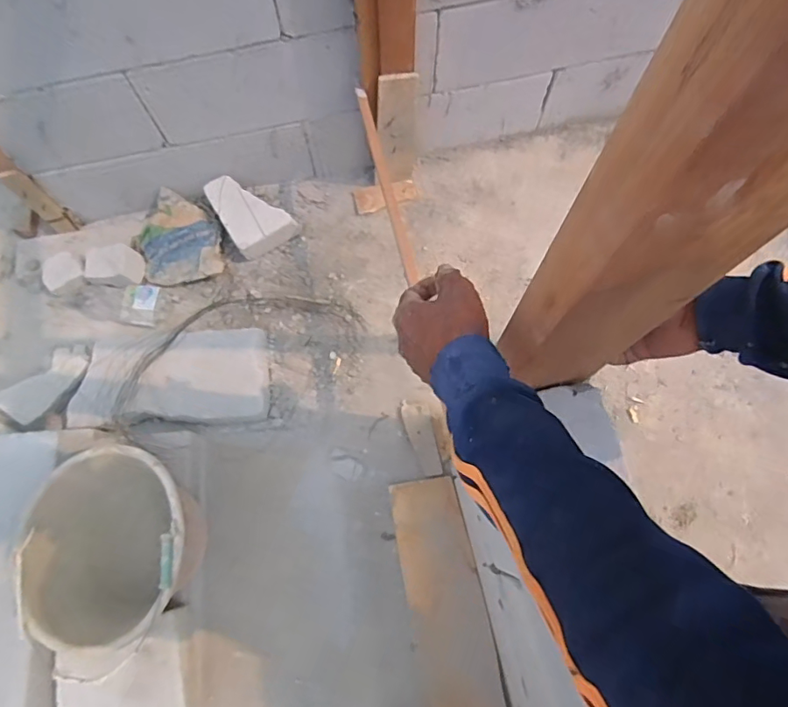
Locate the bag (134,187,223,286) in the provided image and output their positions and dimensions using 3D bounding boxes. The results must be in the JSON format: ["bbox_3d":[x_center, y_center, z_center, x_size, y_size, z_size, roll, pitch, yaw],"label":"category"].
[{"bbox_3d":[-0.537,-0.286,1.257,0.203,0.070,0.236,-16,72,-5],"label":"bag"}]

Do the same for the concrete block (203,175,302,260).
[{"bbox_3d":[-0.351,-0.351,1.244,0.149,0.120,0.200,-33,74,-10],"label":"concrete block"}]

